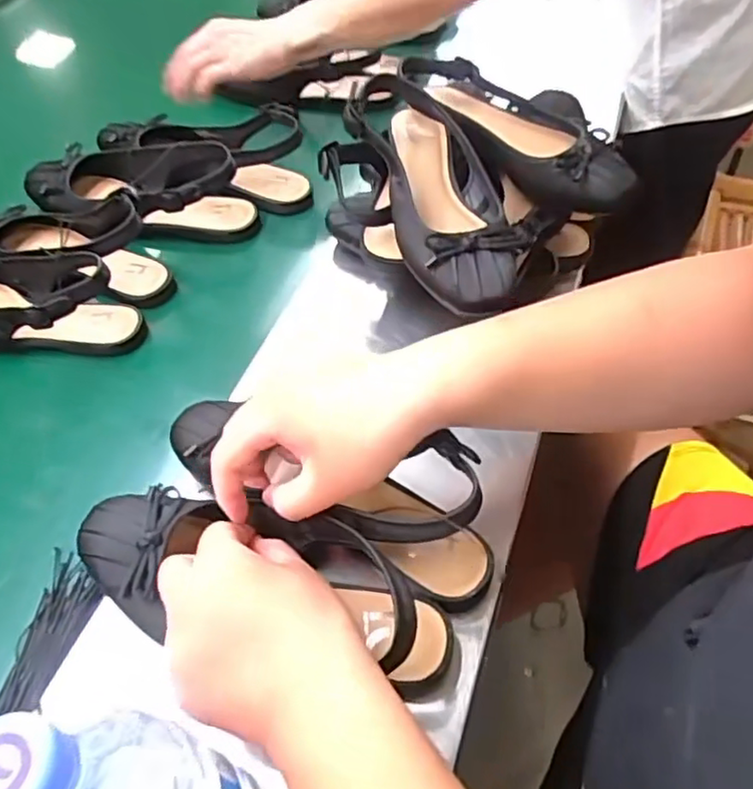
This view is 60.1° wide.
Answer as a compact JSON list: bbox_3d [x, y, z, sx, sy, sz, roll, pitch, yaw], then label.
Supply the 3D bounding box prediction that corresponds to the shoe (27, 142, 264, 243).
[{"bbox_3d":[-0.257,-0.225,0.707,0.260,0.072,0.094,13,54,14],"label":"shoe"}]

